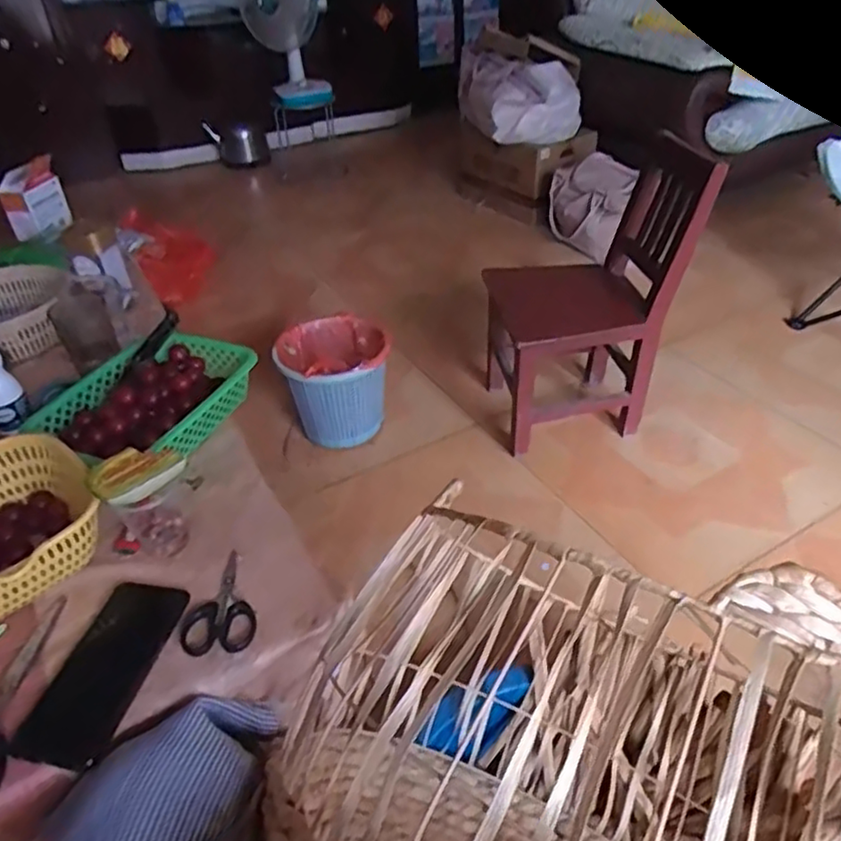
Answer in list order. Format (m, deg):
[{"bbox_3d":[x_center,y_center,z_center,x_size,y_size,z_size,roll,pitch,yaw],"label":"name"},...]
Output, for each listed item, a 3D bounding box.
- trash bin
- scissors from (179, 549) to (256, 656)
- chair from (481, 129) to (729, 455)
[{"bbox_3d":[-0.187,-0.079,1.434,0.236,0.220,0.231,-10,39,-8],"label":"trash bin"},{"bbox_3d":[-0.186,0.171,0.610,0.066,0.012,0.108,-2,39,2],"label":"scissors"},{"bbox_3d":[0.338,-0.258,1.344,0.341,0.549,0.309,-6,39,-4],"label":"chair"}]

